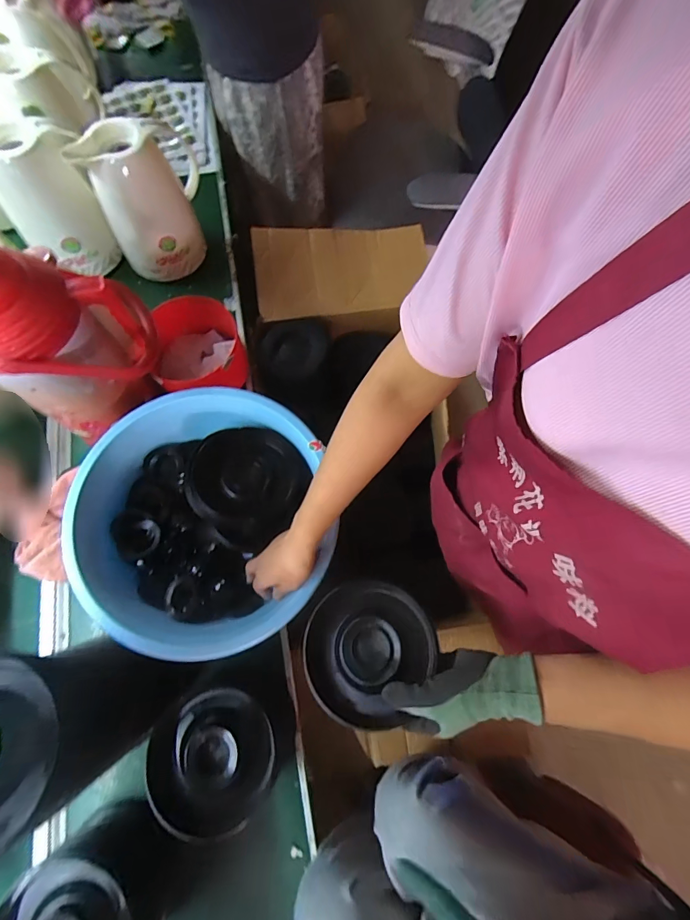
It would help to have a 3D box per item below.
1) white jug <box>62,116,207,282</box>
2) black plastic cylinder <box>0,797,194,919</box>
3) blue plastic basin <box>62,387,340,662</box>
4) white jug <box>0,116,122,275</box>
[{"bbox_3d":[-0.366,-0.498,0.761,0.193,0.218,0.150,-22,74,-7],"label":"white jug"},{"bbox_3d":[-0.296,0.525,0.464,0.149,0.148,0.127,38,76,11],"label":"black plastic cylinder"},{"bbox_3d":[-0.194,0.083,0.592,0.321,0.108,0.360,-10,72,-4],"label":"blue plastic basin"},{"bbox_3d":[-0.545,-0.484,0.756,0.179,0.213,0.115,-37,76,-11],"label":"white jug"}]

